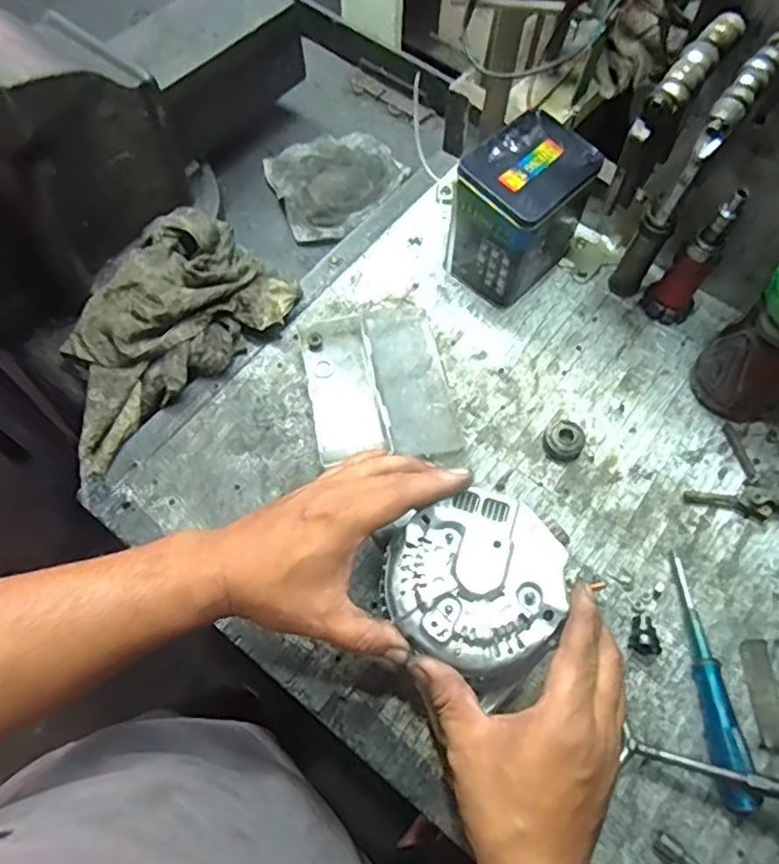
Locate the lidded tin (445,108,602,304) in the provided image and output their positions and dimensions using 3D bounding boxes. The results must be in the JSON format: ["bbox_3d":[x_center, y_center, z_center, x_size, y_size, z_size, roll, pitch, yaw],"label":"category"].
[{"bbox_3d":[0.133,-0.224,0.655,0.094,0.140,0.137,38,69,14],"label":"lidded tin"}]

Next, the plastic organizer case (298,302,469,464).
[{"bbox_3d":[-0.012,-0.054,0.637,0.137,0.015,0.181,-9,66,-6],"label":"plastic organizer case"}]

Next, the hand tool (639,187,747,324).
[{"bbox_3d":[0.300,-0.165,0.620,0.052,0.153,0.041,33,68,12],"label":"hand tool"}]

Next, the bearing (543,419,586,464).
[{"bbox_3d":[0.167,0.009,0.606,0.037,0.020,0.035,1,65,-2],"label":"bearing"}]

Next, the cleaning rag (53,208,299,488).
[{"bbox_3d":[-0.232,-0.105,0.626,0.155,0.065,0.279,38,69,14],"label":"cleaning rag"}]

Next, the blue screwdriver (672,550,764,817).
[{"bbox_3d":[0.260,0.198,0.520,0.024,0.025,0.194,-4,65,-4],"label":"blue screwdriver"}]

